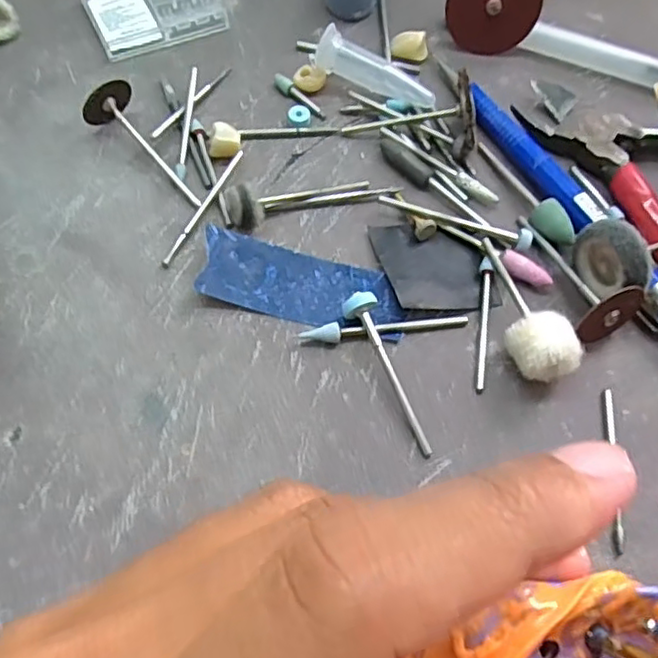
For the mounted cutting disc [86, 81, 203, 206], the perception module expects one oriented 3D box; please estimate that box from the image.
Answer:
[{"bbox_3d":[-0.058,-0.055,0.196,0.017,0.014,0.045,-29,69,-16],"label":"mounted cutting disc"}]

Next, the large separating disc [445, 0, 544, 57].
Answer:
[{"bbox_3d":[0.057,-0.110,0.221,0.031,0.031,0.004,-32,34,24],"label":"large separating disc"}]

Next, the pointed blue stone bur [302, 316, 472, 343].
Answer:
[{"bbox_3d":[0.016,-0.001,0.180,0.047,0.005,0.004,-8,64,-7],"label":"pointed blue stone bur"}]

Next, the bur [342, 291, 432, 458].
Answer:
[{"bbox_3d":[0.017,0.011,0.173,0.010,0.008,0.047,-22,67,-14],"label":"bur"}]

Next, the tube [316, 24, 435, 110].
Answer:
[{"bbox_3d":[0.015,-0.084,0.213,0.042,0.010,0.012,25,64,-9],"label":"tube"}]

